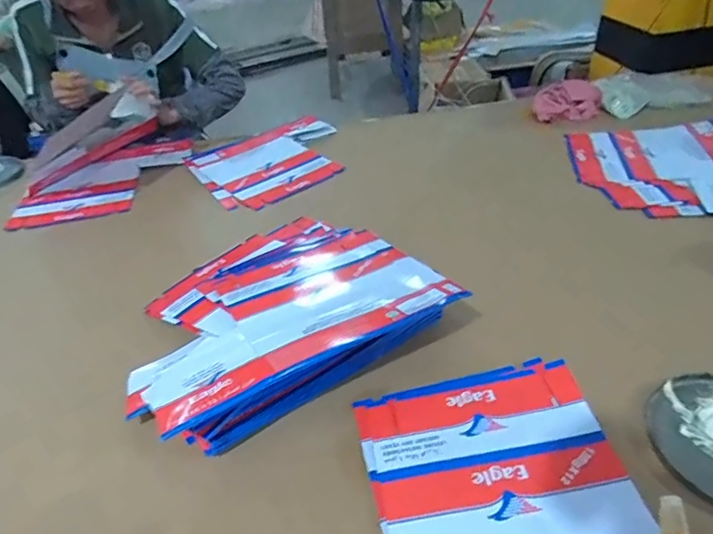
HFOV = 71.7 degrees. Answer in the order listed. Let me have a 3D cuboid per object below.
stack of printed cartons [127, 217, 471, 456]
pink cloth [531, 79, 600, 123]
[{"bbox_3d":[-0.123,0.024,0.697,0.396,0.090,0.412,-19,40,-19],"label":"stack of printed cartons"},{"bbox_3d":[0.504,-0.400,1.184,0.160,0.068,0.075,4,38,10],"label":"pink cloth"}]

